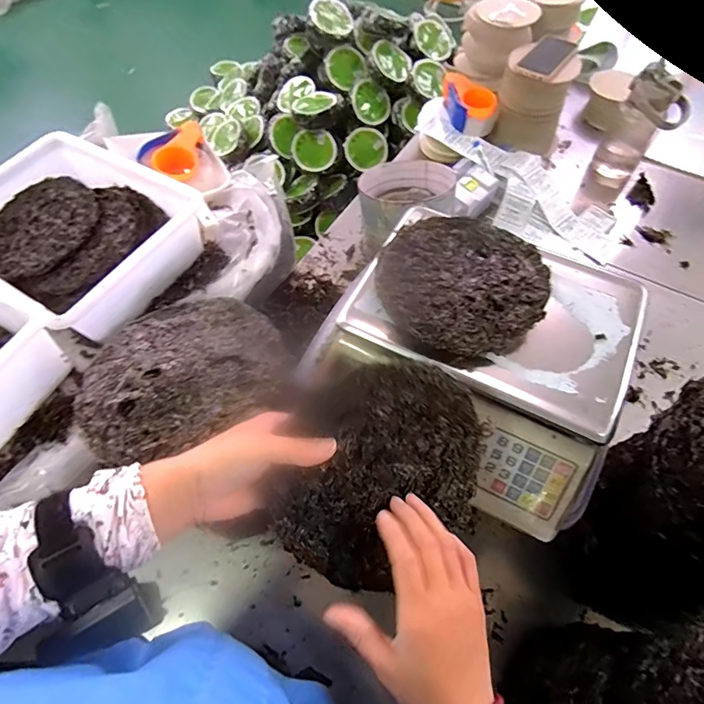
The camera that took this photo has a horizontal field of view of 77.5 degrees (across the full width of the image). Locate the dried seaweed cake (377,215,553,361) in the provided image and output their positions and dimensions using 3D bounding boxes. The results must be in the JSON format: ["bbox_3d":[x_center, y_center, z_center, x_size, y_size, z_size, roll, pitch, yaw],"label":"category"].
[{"bbox_3d":[0.134,-0.087,0.532,0.189,0.031,0.198,24,64,14],"label":"dried seaweed cake"}]

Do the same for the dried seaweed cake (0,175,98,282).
[{"bbox_3d":[-0.499,-0.200,0.701,0.187,0.031,0.184,34,67,18],"label":"dried seaweed cake"}]

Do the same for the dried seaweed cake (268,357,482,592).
[{"bbox_3d":[0.037,0.105,0.371,0.174,0.019,0.185,-5,103,-21],"label":"dried seaweed cake"}]

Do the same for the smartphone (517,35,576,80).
[{"bbox_3d":[0.423,-0.639,0.951,0.079,0.016,0.160,33,66,18],"label":"smartphone"}]

